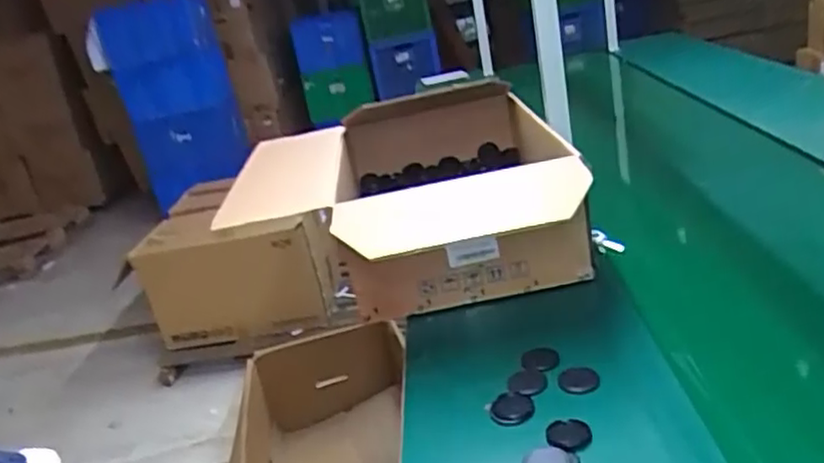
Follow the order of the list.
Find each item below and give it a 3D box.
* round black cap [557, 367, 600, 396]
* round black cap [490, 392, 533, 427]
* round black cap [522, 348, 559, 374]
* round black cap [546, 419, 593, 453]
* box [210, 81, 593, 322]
[{"bbox_3d":[0.213,0.191,0.869,0.051,0.014,0.051,-10,21,4],"label":"round black cap"},{"bbox_3d":[0.125,0.220,0.841,0.048,0.008,0.056,2,25,32],"label":"round black cap"},{"bbox_3d":[0.176,0.176,0.932,0.051,0.007,0.054,-8,22,11],"label":"round black cap"},{"bbox_3d":[0.181,0.236,0.782,0.049,0.008,0.061,-8,21,10],"label":"round black cap"},{"bbox_3d":[0.067,-0.094,1.325,0.417,0.245,0.665,-12,21,1],"label":"box"}]

